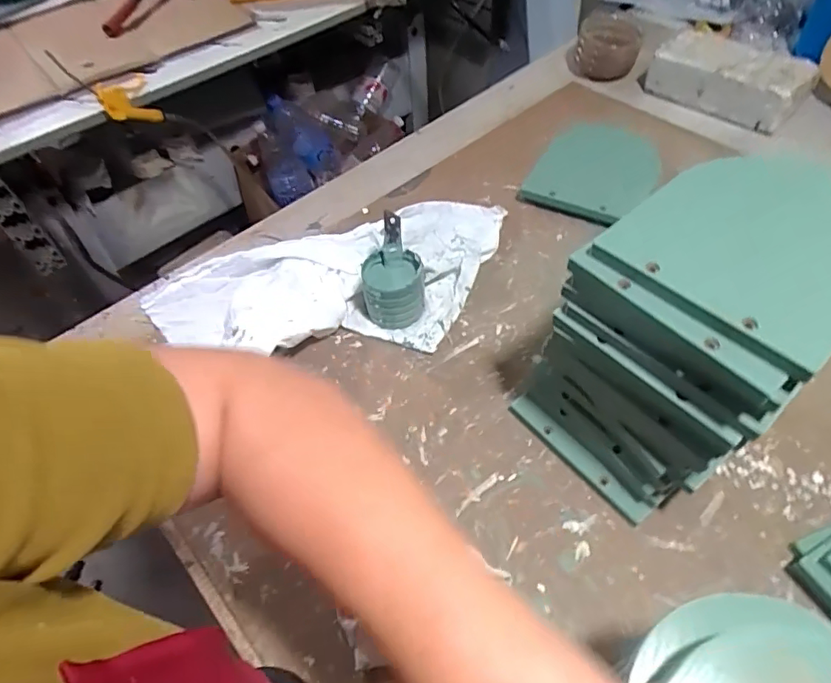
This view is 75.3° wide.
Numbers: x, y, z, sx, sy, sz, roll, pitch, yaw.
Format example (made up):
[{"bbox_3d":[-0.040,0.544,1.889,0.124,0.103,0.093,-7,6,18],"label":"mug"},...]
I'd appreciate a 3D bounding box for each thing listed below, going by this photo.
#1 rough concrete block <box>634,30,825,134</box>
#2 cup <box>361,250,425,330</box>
[{"bbox_3d":[0.451,-0.390,0.786,0.090,0.060,0.213,-36,58,-20],"label":"rough concrete block"},{"bbox_3d":[-0.022,-0.056,0.578,0.063,0.067,0.055,-5,53,1],"label":"cup"}]

